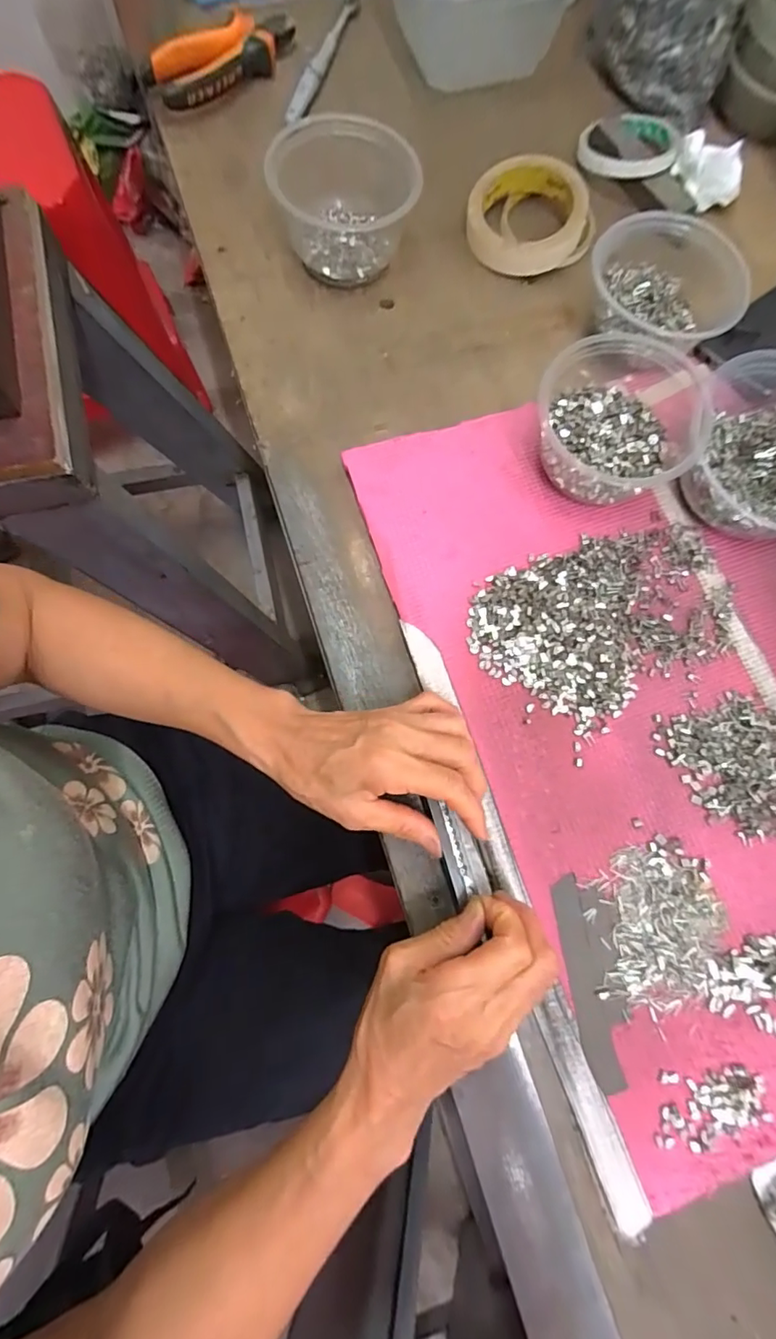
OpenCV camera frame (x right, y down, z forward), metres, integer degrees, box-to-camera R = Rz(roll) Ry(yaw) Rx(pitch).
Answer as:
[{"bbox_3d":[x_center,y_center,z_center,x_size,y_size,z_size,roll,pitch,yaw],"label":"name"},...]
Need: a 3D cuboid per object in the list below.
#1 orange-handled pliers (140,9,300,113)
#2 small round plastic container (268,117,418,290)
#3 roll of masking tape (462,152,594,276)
[{"bbox_3d":[-0.151,-0.559,0.473,0.138,0.029,0.056,-42,82,-9],"label":"orange-handled pliers"},{"bbox_3d":[-0.035,-0.377,0.421,0.120,0.065,0.098,10,78,1],"label":"small round plastic container"},{"bbox_3d":[0.124,-0.395,0.455,0.106,0.031,0.106,8,78,1],"label":"roll of masking tape"}]

